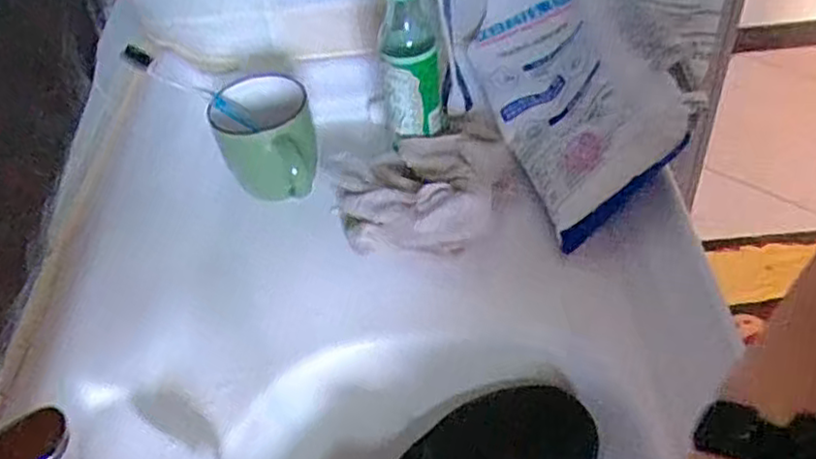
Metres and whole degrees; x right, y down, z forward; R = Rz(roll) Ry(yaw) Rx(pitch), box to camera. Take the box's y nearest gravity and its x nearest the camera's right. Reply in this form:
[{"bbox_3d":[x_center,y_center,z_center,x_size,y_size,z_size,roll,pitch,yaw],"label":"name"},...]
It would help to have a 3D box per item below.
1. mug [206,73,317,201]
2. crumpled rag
[{"bbox_3d":[-0.127,-0.079,0.620,0.084,0.079,0.091,-4,45,4],"label":"mug"},{"bbox_3d":[0.017,-0.040,0.596,0.157,0.054,0.143,-15,45,-6],"label":"crumpled rag"}]

